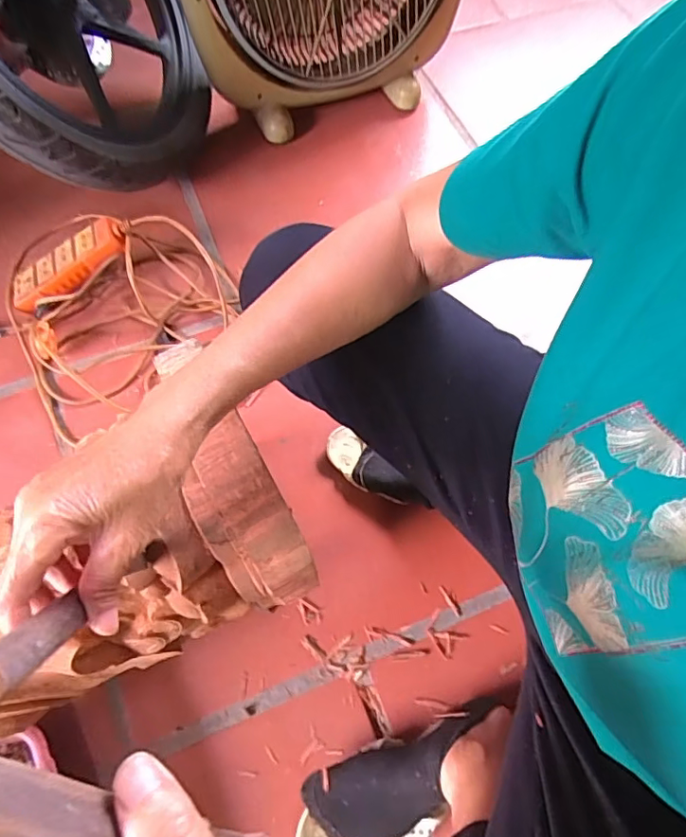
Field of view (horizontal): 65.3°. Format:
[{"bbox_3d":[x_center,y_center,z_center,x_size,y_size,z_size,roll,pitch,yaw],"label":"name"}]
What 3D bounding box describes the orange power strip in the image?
[{"bbox_3d":[-0.401,-0.224,0.785,0.199,0.038,0.062,-28,66,13],"label":"orange power strip"}]

